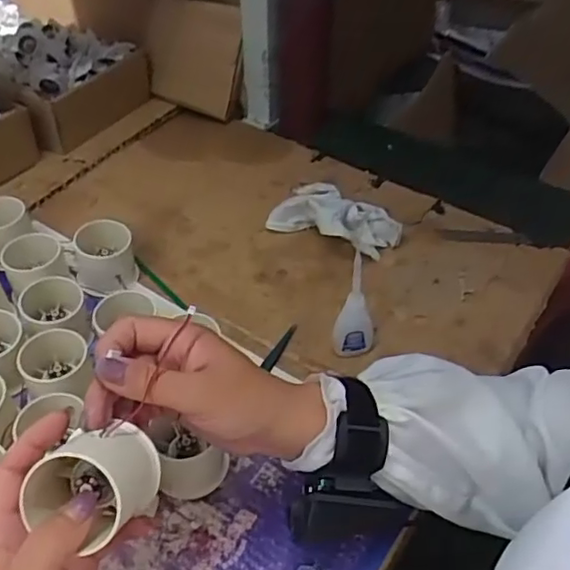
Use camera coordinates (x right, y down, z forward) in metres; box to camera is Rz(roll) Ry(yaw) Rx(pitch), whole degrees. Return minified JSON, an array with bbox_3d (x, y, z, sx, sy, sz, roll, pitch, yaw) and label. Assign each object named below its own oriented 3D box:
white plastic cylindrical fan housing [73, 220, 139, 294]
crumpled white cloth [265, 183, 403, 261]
[{"bbox_3d":[-0.166,-0.024,0.556,0.053,0.050,0.049,1,46,-1],"label":"white plastic cylindrical fan housing"},{"bbox_3d":[0.056,-0.073,0.630,0.129,0.043,0.089,29,51,23],"label":"crumpled white cloth"}]

